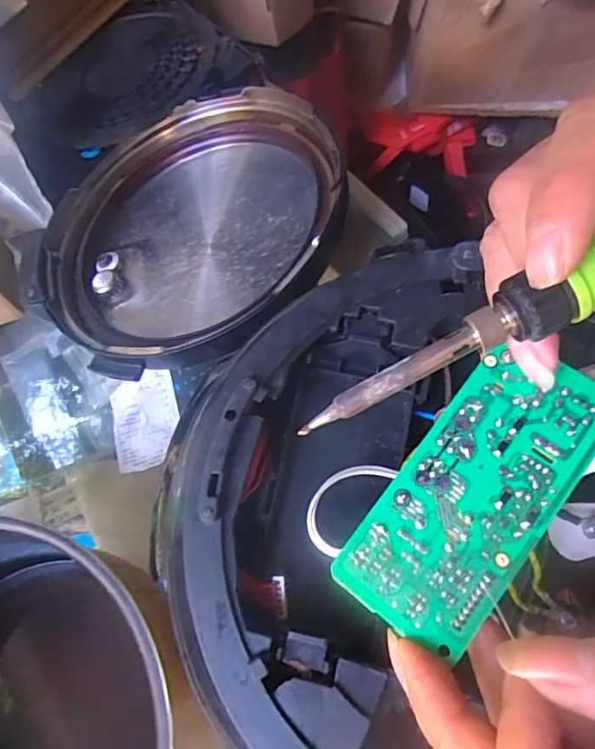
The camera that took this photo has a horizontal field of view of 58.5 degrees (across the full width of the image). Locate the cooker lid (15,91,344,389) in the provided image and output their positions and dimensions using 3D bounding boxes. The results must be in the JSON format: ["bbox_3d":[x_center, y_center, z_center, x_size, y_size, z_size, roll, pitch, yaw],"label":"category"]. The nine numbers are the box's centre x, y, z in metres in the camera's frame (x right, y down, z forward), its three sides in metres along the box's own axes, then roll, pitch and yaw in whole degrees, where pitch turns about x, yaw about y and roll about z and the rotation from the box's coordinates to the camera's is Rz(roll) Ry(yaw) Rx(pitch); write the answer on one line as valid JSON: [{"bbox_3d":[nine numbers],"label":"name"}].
[{"bbox_3d":[-0.089,-0.114,0.431,0.252,0.059,0.247,-6,63,12],"label":"cooker lid"}]

